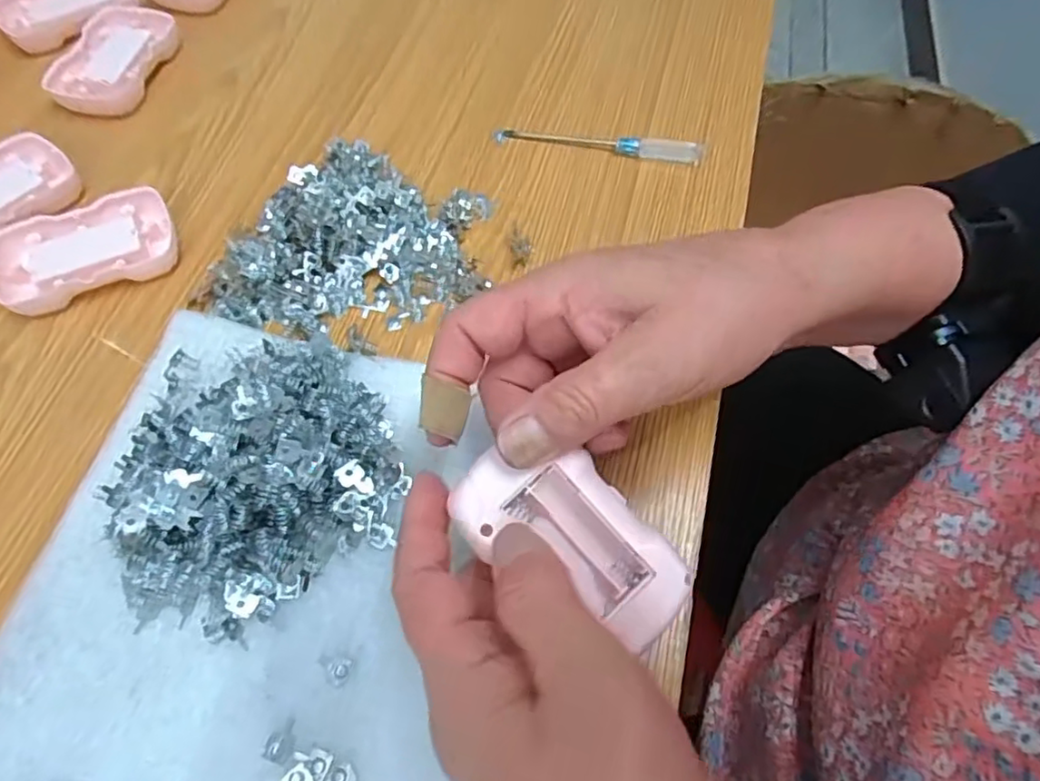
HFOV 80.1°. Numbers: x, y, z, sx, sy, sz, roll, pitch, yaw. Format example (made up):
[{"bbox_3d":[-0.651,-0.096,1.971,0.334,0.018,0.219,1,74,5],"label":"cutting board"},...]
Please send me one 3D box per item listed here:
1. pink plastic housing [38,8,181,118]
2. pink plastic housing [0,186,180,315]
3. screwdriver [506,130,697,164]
[{"bbox_3d":[-0.260,-0.215,0.401,0.057,0.015,0.085,7,63,3],"label":"pink plastic housing"},{"bbox_3d":[-0.229,-0.074,0.328,0.087,0.020,0.056,-22,66,-12],"label":"pink plastic housing"},{"bbox_3d":[0.050,-0.152,0.378,0.119,0.009,0.006,11,63,4],"label":"screwdriver"}]

